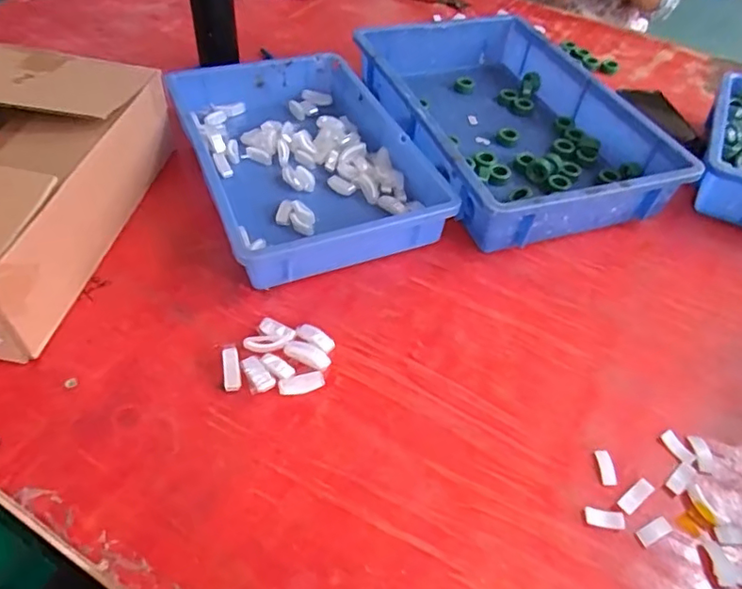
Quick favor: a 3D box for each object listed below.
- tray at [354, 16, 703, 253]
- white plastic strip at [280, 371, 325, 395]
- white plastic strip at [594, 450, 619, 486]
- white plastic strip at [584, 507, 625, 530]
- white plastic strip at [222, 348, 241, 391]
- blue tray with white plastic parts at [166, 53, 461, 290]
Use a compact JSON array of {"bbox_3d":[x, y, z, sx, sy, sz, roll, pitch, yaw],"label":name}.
[{"bbox_3d":[0.176,-0.250,0.769,0.291,0.082,0.451,-13,50,-17],"label":"tray"},{"bbox_3d":[-0.062,0.080,0.494,0.040,0.005,0.016,-14,89,-11],"label":"white plastic strip"},{"bbox_3d":[0.198,0.145,0.466,0.015,0.004,0.031,4,48,-2],"label":"white plastic strip"},{"bbox_3d":[0.184,0.176,0.437,0.030,0.004,0.014,7,48,0],"label":"white plastic strip"},{"bbox_3d":[-0.125,0.067,0.497,0.015,0.007,0.039,-6,68,-11],"label":"white plastic strip"},{"bbox_3d":[-0.083,-0.170,0.678,0.238,0.066,0.364,-14,51,-18],"label":"blue tray with white plastic parts"}]

